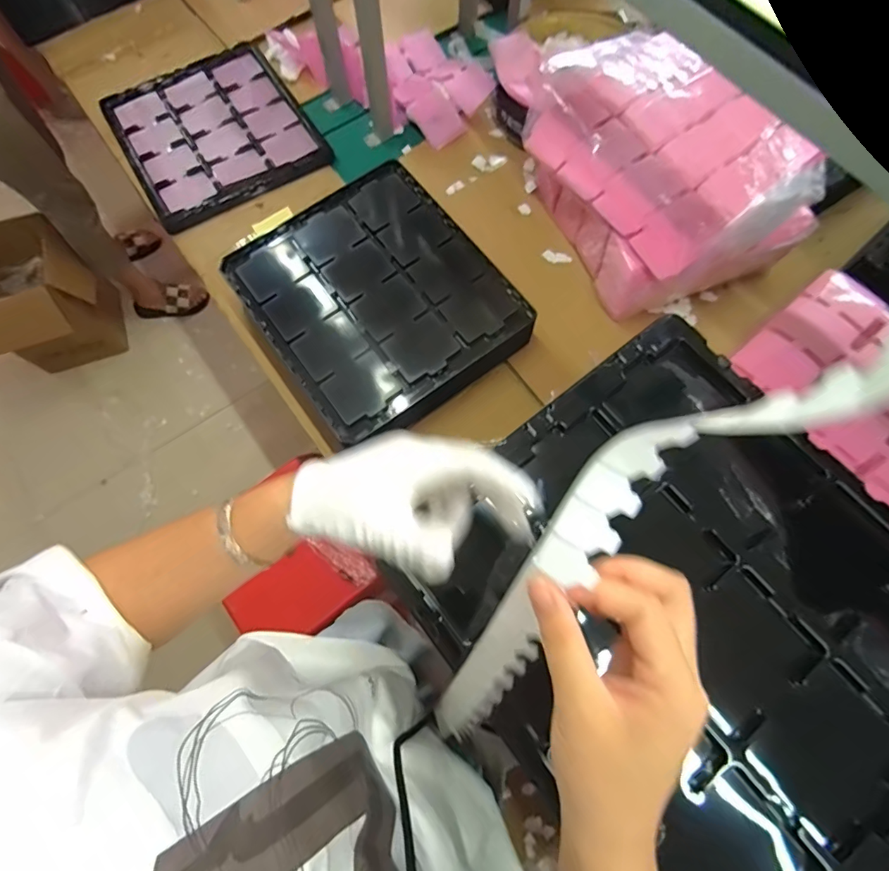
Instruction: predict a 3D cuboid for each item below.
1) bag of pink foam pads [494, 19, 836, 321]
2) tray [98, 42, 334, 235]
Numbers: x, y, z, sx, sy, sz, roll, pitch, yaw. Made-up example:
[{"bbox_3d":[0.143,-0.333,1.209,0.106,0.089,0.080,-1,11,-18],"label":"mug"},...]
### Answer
[{"bbox_3d":[0.348,-0.415,0.778,0.346,0.190,0.381,-22,72,-6],"label":"bag of pink foam pads"},{"bbox_3d":[-0.449,-0.595,0.942,0.332,0.024,0.401,-31,73,-9],"label":"tray"}]

